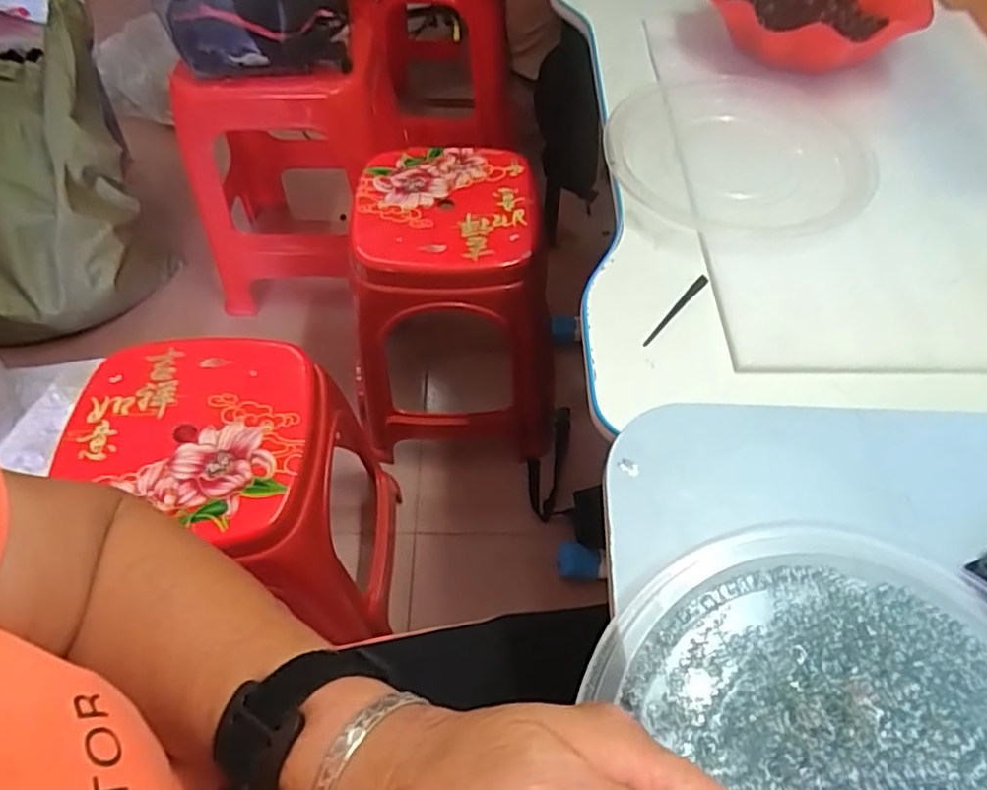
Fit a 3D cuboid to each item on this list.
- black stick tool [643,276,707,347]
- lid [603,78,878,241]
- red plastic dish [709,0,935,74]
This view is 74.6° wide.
[{"bbox_3d":[0.141,-0.066,0.503,0.007,0.005,0.086,37,63,22],"label":"black stick tool"},{"bbox_3d":[0.220,-0.219,0.586,0.225,0.022,0.195,11,56,7],"label":"lid"},{"bbox_3d":[0.332,-0.413,0.680,0.216,0.048,0.199,8,56,6],"label":"red plastic dish"}]

